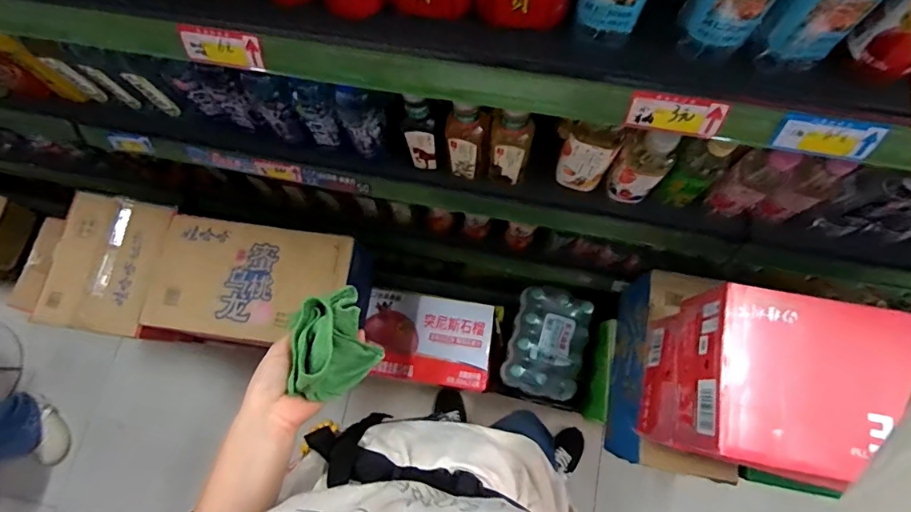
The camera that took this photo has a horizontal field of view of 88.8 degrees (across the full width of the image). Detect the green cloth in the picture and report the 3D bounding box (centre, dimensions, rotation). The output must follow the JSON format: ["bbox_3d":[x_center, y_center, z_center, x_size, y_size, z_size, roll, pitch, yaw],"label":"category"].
[{"bbox_3d":[-0.130,0.087,0.474,0.081,0.072,0.099,-23,75,-5],"label":"green cloth"}]

